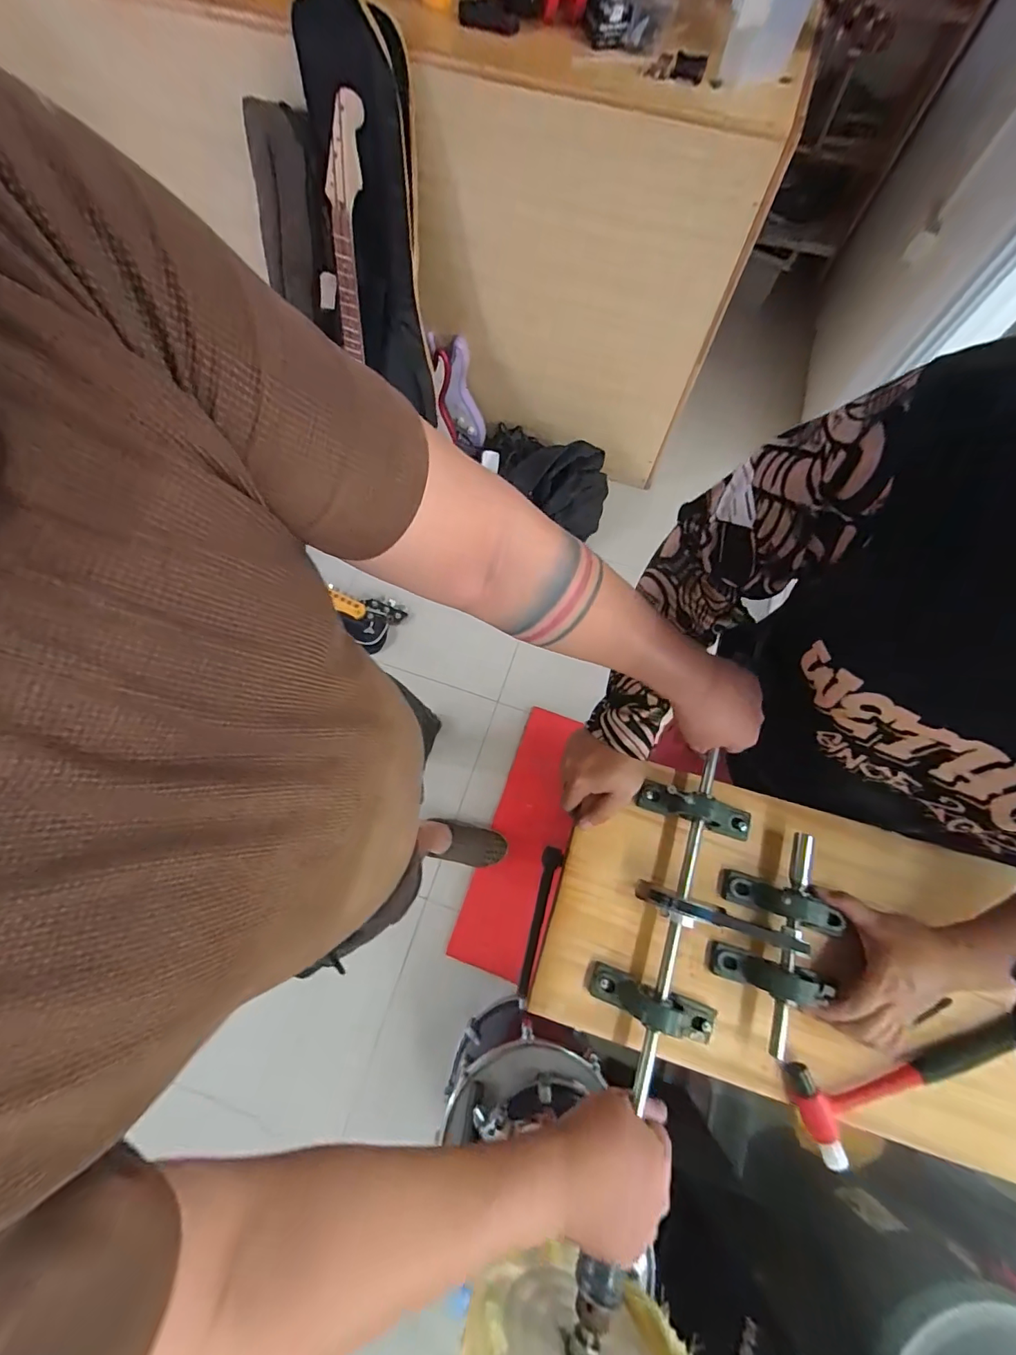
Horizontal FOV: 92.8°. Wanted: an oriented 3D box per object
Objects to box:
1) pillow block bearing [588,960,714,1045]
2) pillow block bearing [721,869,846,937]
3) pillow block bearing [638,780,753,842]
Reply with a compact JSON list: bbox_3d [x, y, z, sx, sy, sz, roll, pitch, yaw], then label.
[{"bbox_3d":[0.149,0.325,0.473,0.126,0.061,0.031,18,74,5],"label":"pillow block bearing"},{"bbox_3d":[0.293,0.235,0.498,0.121,0.054,0.032,17,74,5],"label":"pillow block bearing"},{"bbox_3d":[0.209,0.143,0.525,0.122,0.060,0.031,17,74,4],"label":"pillow block bearing"}]

